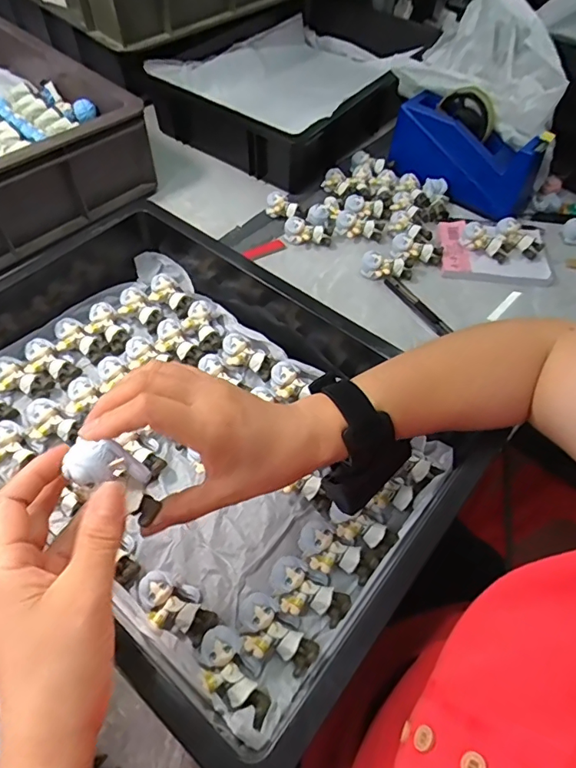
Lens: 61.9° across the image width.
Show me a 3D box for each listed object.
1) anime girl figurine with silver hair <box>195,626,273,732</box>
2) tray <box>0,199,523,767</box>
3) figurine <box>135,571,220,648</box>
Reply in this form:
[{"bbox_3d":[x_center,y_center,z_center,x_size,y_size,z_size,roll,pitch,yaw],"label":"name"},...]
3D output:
[{"bbox_3d":[-0.037,0.203,0.334,0.035,0.023,0.064,-38,65,-25],"label":"anime girl figurine with silver hair"},{"bbox_3d":[-0.108,0.016,0.444,0.508,0.089,0.339,35,61,20],"label":"tray"},{"bbox_3d":[-0.086,0.172,0.372,0.061,0.024,0.036,37,62,21],"label":"figurine"}]

